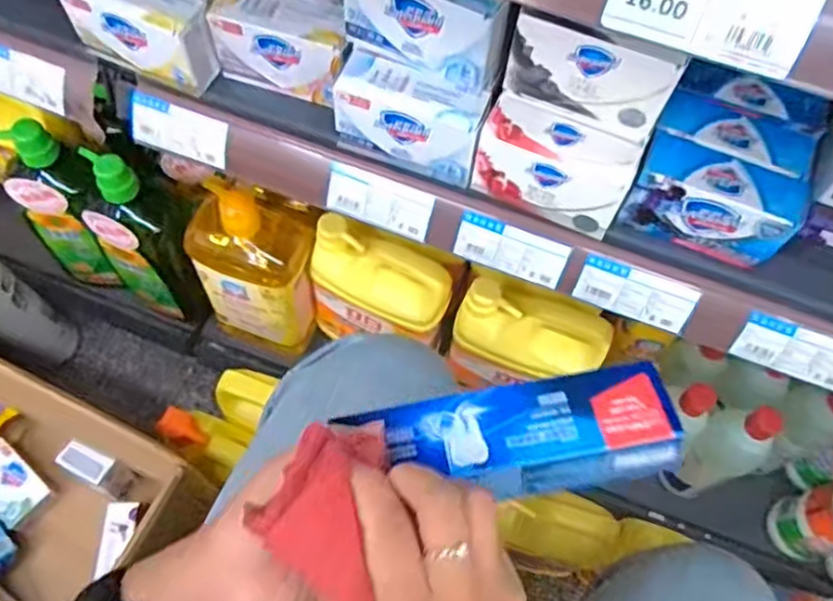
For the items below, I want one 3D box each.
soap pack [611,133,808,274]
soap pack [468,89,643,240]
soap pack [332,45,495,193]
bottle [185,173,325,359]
[{"bbox_3d":[0.191,-0.065,0.445,0.097,0.062,0.043,21,66,7],"label":"soap pack"},{"bbox_3d":[0.091,-0.089,0.452,0.097,0.056,0.044,23,66,8],"label":"soap pack"},{"bbox_3d":[-0.003,-0.124,0.465,0.098,0.061,0.040,19,66,6],"label":"soap pack"},{"bbox_3d":[-0.174,-0.041,0.739,0.127,0.227,0.109,17,66,5],"label":"bottle"}]

